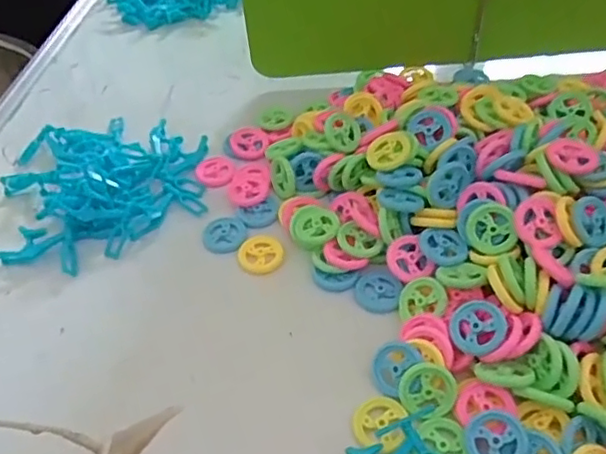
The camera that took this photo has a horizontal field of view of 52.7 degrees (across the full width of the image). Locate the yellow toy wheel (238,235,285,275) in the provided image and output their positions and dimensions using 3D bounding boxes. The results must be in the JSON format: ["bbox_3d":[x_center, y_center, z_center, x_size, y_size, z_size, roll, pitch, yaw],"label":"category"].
[{"bbox_3d":[-0.028,0.017,0.401,0.029,0.004,0.028,-16,48,-8],"label":"yellow toy wheel"}]

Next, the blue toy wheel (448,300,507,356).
[{"bbox_3d":[0.094,0.054,0.329,0.029,0.005,0.028,-31,60,8],"label":"blue toy wheel"}]

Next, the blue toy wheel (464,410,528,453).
[{"bbox_3d":[0.095,0.106,0.301,0.028,0.008,0.028,19,81,21],"label":"blue toy wheel"}]

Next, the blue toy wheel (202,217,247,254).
[{"bbox_3d":[-0.053,0.004,0.416,0.029,0.004,0.030,-4,48,4],"label":"blue toy wheel"}]

